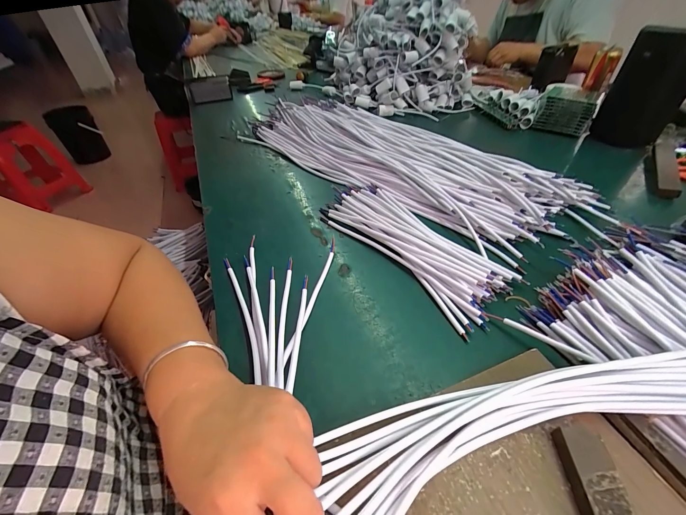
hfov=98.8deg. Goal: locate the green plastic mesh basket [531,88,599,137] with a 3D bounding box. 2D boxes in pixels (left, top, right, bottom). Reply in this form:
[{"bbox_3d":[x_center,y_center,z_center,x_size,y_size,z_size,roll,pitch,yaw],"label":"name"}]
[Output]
[{"bbox_3d":[0.524,-0.341,0.699,0.112,0.082,0.056,24,48,24],"label":"green plastic mesh basket"}]

